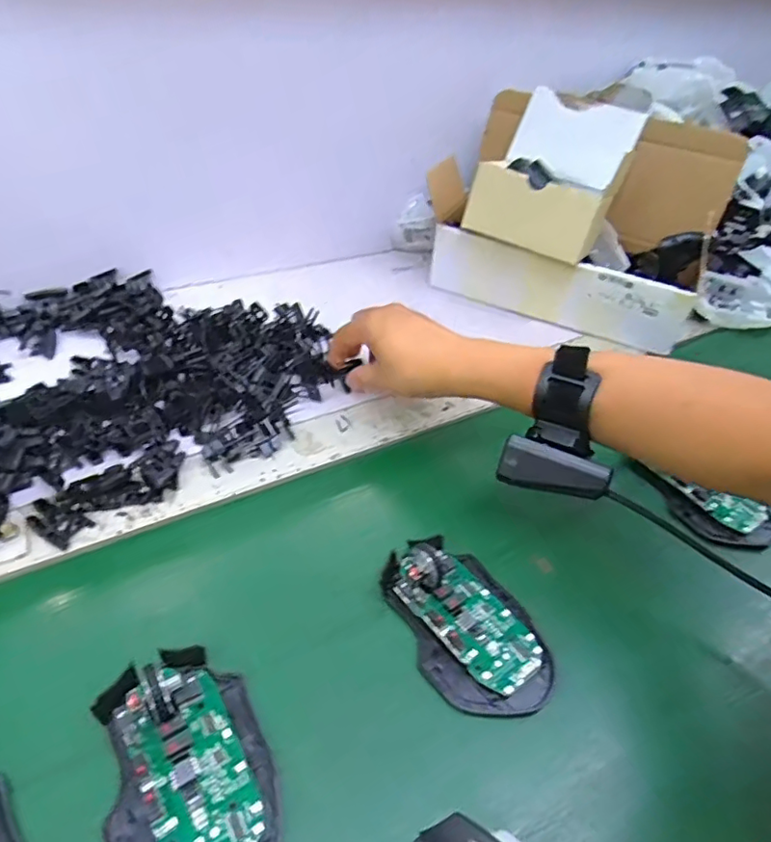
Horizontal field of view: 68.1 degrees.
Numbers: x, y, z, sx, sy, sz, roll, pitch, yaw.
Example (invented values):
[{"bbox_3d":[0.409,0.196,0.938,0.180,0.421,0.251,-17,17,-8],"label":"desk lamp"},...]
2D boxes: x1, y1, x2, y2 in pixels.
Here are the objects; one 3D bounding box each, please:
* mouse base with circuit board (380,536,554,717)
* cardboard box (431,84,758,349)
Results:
[{"bbox_3d":[0.051,0.114,0.331,0.070,0.033,0.105,-14,50,-23],"label":"mouse base with circuit board"},{"bbox_3d":[0.200,-0.218,0.607,0.282,0.167,0.172,26,47,15],"label":"cardboard box"}]

